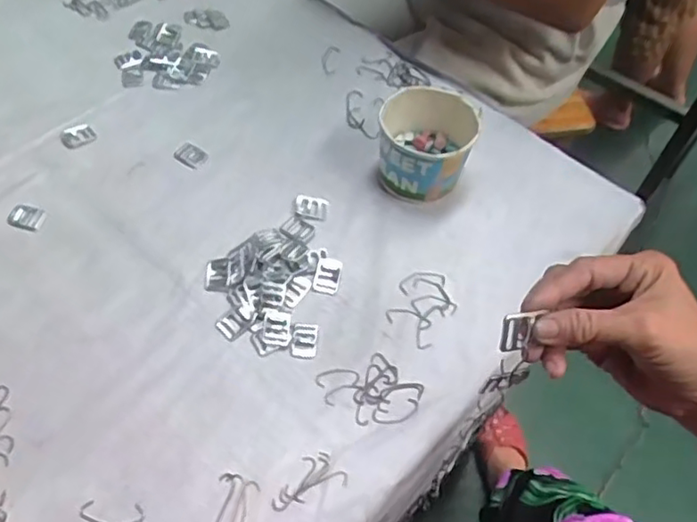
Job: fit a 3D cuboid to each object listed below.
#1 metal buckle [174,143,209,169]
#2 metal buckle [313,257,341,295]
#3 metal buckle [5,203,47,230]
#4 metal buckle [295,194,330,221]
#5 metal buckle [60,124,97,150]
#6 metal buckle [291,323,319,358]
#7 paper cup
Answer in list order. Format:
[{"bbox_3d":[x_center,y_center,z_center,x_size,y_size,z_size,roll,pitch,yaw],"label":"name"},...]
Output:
[{"bbox_3d":[-0.159,-0.106,0.635,0.031,0.005,0.024,28,60,15],"label":"metal buckle"},{"bbox_3d":[-0.018,0.014,0.560,0.022,0.006,0.031,15,74,-12],"label":"metal buckle"},{"bbox_3d":[-0.300,-0.041,0.587,0.033,0.004,0.027,10,57,4],"label":"metal buckle"},{"bbox_3d":[-0.035,-0.051,0.600,0.031,0.006,0.025,9,63,-10],"label":"metal buckle"},{"bbox_3d":[-0.276,-0.129,0.643,0.034,0.004,0.029,-25,61,-17],"label":"metal buckle"},{"bbox_3d":[-0.036,0.065,0.524,0.020,0.004,0.030,5,57,1],"label":"metal buckle"},{"bbox_3d":[0.072,-0.107,0.600,0.083,0.078,0.082,1,57,-1],"label":"paper cup"}]

